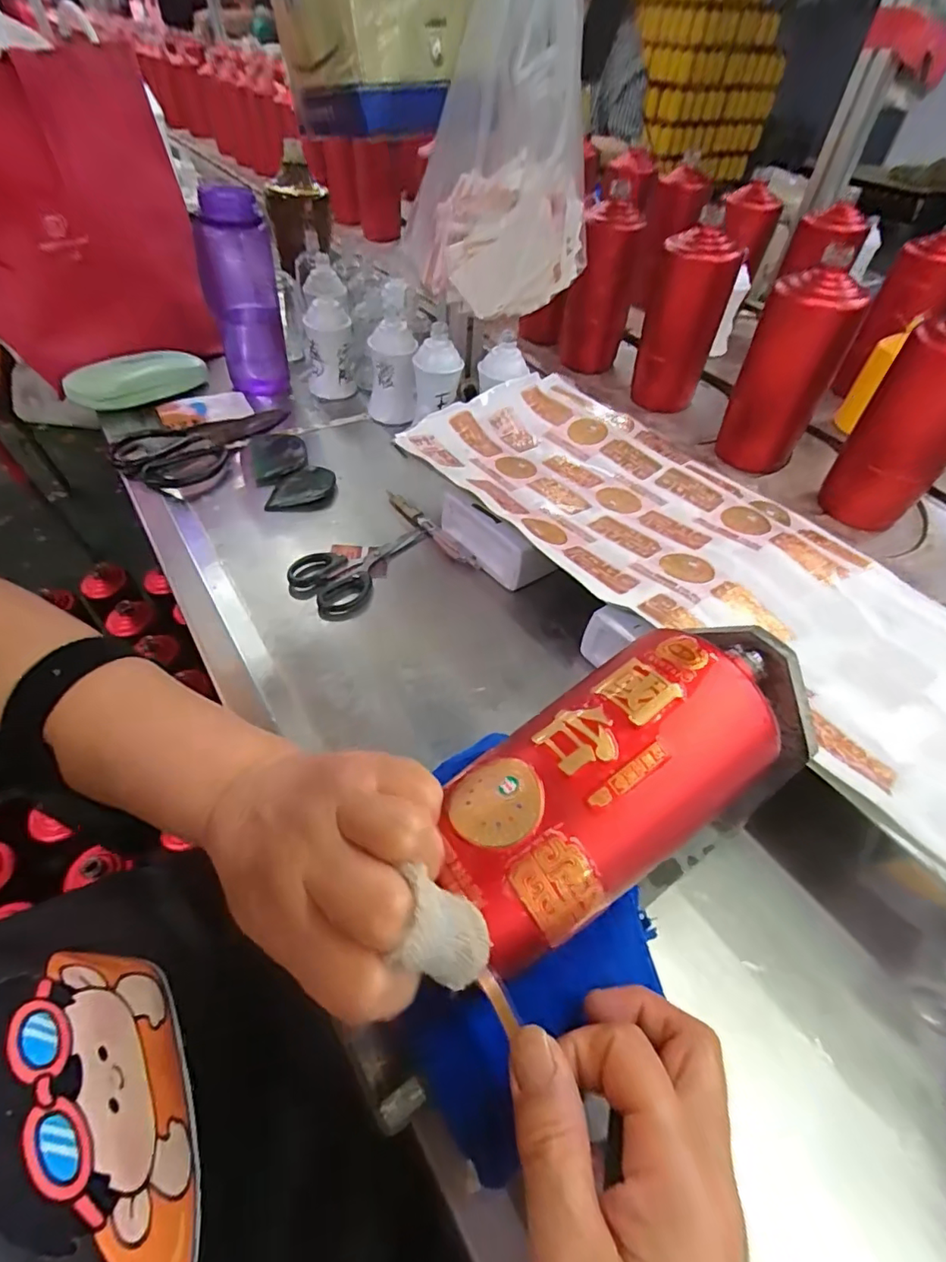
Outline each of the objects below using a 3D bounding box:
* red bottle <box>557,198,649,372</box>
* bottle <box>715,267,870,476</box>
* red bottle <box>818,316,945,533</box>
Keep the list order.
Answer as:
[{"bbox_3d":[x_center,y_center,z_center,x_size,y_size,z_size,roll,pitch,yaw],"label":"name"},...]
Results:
[{"bbox_3d":[0.165,-0.435,0.702,0.082,0.179,0.066,14,50,9],"label":"red bottle"},{"bbox_3d":[0.317,-0.255,0.548,0.069,0.173,0.062,-13,51,-14],"label":"bottle"},{"bbox_3d":[0.391,-0.183,0.480,0.059,0.191,0.064,-13,51,-14],"label":"red bottle"}]

